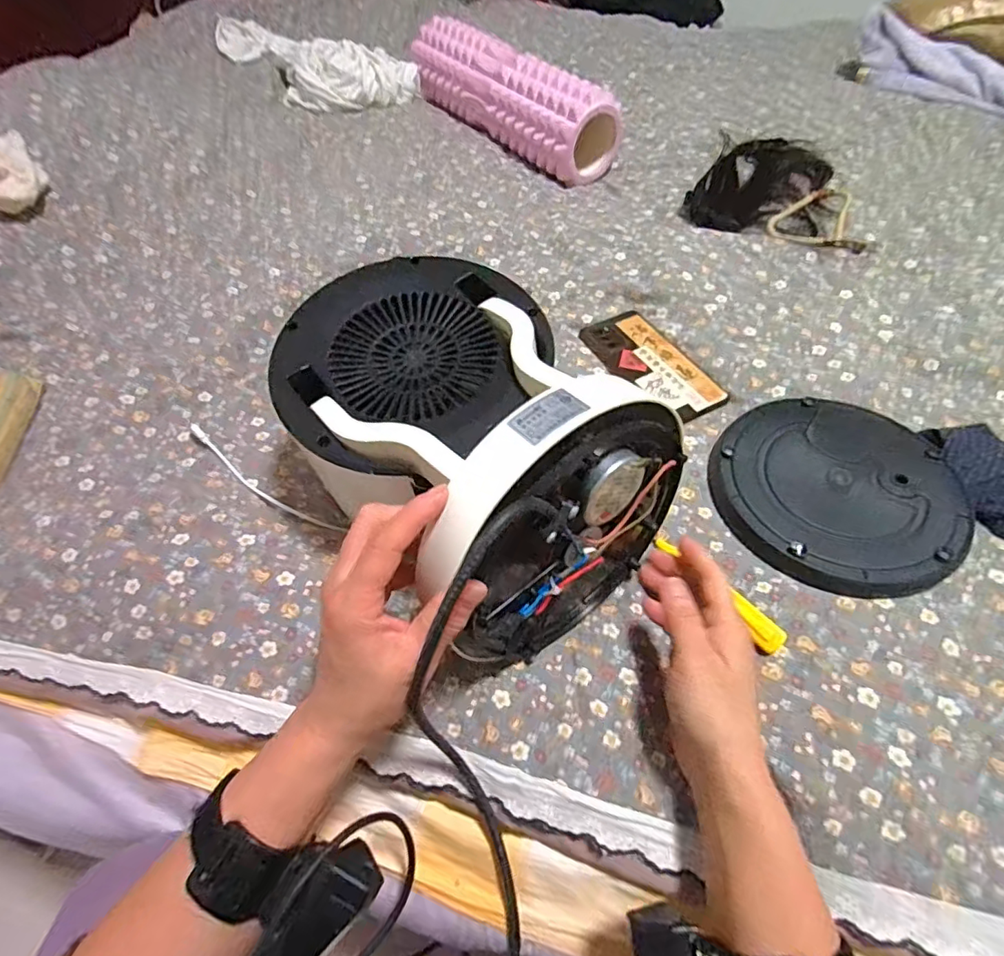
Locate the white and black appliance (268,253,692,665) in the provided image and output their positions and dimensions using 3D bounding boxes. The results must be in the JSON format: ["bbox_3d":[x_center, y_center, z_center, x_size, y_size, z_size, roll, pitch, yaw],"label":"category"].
[{"bbox_3d":[-0.030,-0.035,0.408,0.194,0.191,0.286,-37,61,-22],"label":"white and black appliance"}]

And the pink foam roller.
[{"bbox_3d":[0.004,-0.643,0.912,0.105,0.112,0.431,-34,60,-20],"label":"pink foam roller"}]

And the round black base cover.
[{"bbox_3d":[0.278,0.006,0.449,0.180,0.017,0.186,-1,55,1],"label":"round black base cover"}]

